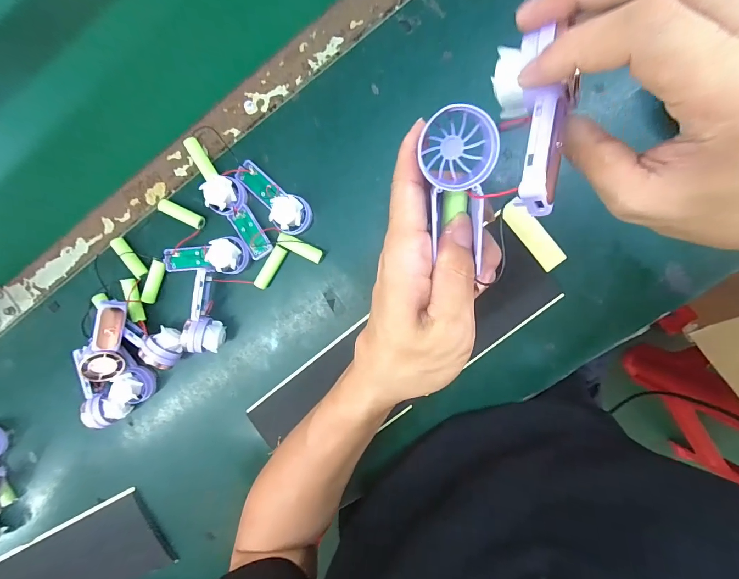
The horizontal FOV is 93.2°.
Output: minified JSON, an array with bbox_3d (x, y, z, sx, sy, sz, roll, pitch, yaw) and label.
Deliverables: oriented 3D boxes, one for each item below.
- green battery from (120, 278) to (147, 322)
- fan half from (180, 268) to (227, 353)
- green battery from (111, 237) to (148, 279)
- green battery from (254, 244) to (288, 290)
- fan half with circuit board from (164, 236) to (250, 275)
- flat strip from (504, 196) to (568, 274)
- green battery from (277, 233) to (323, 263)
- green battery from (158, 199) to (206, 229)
[{"bbox_3d":[-0.269,0.012,0.397,0.011,0.012,0.050,-16,93,8],"label":"green battery"},{"bbox_3d":[-0.171,0.024,0.377,0.033,0.041,0.086,17,97,5],"label":"fan half"},{"bbox_3d":[-0.269,-0.037,0.389,0.016,0.016,0.052,-36,90,8],"label":"green battery"},{"bbox_3d":[-0.107,-0.024,0.379,0.014,0.011,0.051,33,98,3],"label":"green battery"},{"bbox_3d":[-0.177,-0.033,0.372,0.094,0.030,0.037,-5,95,7],"label":"fan half with circuit board"},{"bbox_3d":[0.163,-0.055,0.349,0.027,0.007,0.078,-38,90,8],"label":"flat strip"},{"bbox_3d":[-0.073,-0.043,0.372,0.049,0.013,0.015,23,97,4],"label":"green battery"},{"bbox_3d":[-0.204,-0.081,0.379,0.050,0.011,0.014,26,98,4],"label":"green battery"}]

